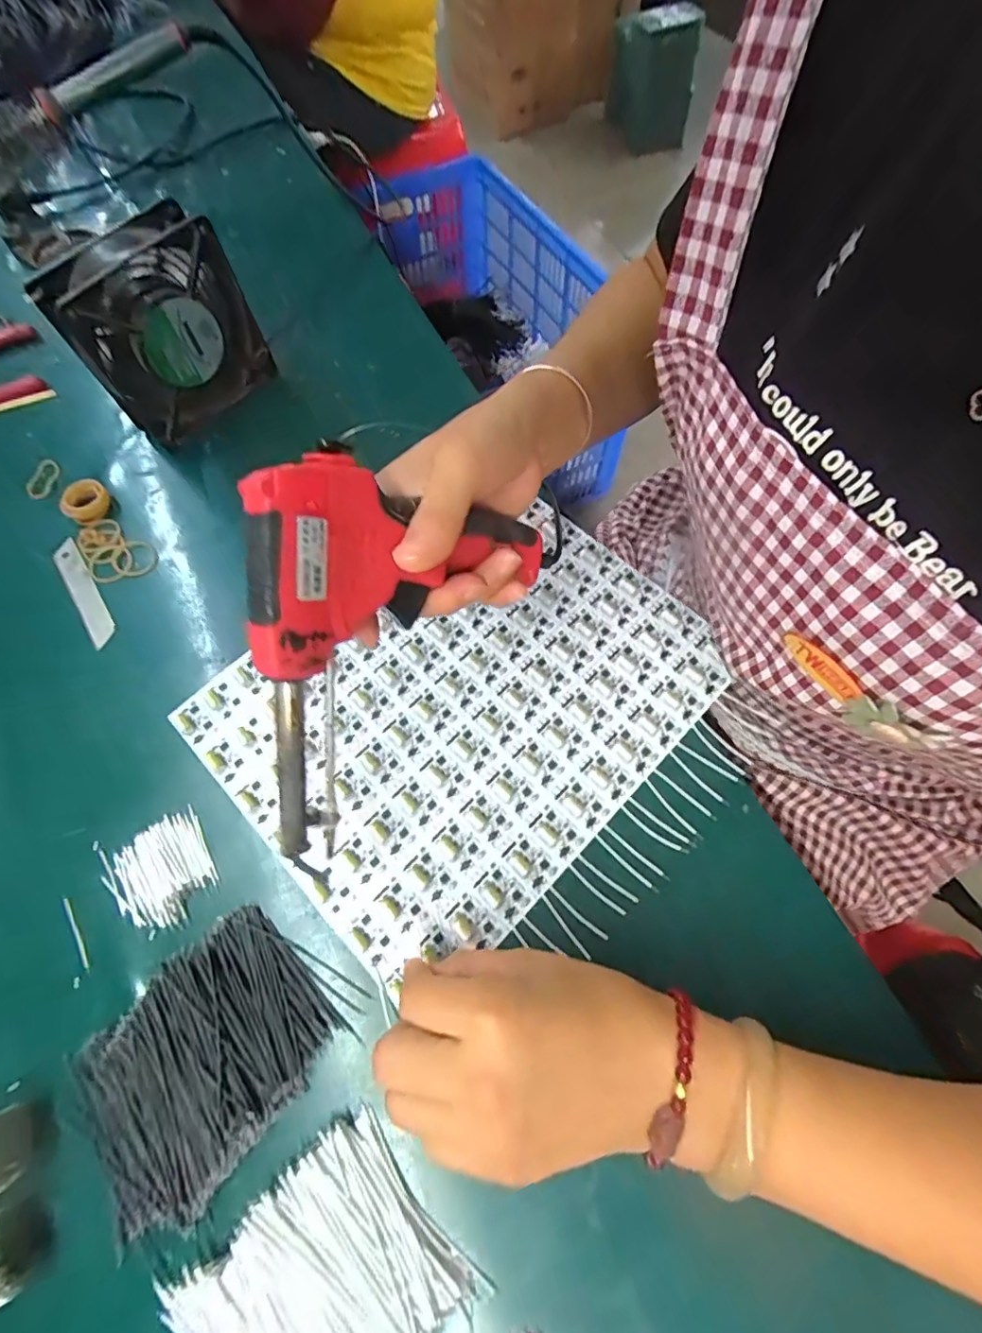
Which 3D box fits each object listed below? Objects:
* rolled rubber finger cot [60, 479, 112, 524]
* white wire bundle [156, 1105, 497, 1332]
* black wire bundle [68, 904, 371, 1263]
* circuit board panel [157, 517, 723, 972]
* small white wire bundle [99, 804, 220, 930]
[{"bbox_3d":[-0.311,-0.126,0.411,0.029,0.016,0.033,39,74,17],"label":"rolled rubber finger cot"},{"bbox_3d":[-0.077,0.275,0.230,0.111,0.019,0.091,-40,71,-13],"label":"white wire bundle"},{"bbox_3d":[-0.144,0.195,0.269,0.093,0.016,0.132,41,75,17],"label":"black wire bundle"},{"bbox_3d":[-0.018,0.016,0.344,0.286,0.005,0.232,-43,73,-13],"label":"circuit board panel"},{"bbox_3d":[-0.191,0.120,0.308,0.056,0.006,0.059,-32,69,-10],"label":"small white wire bundle"}]

